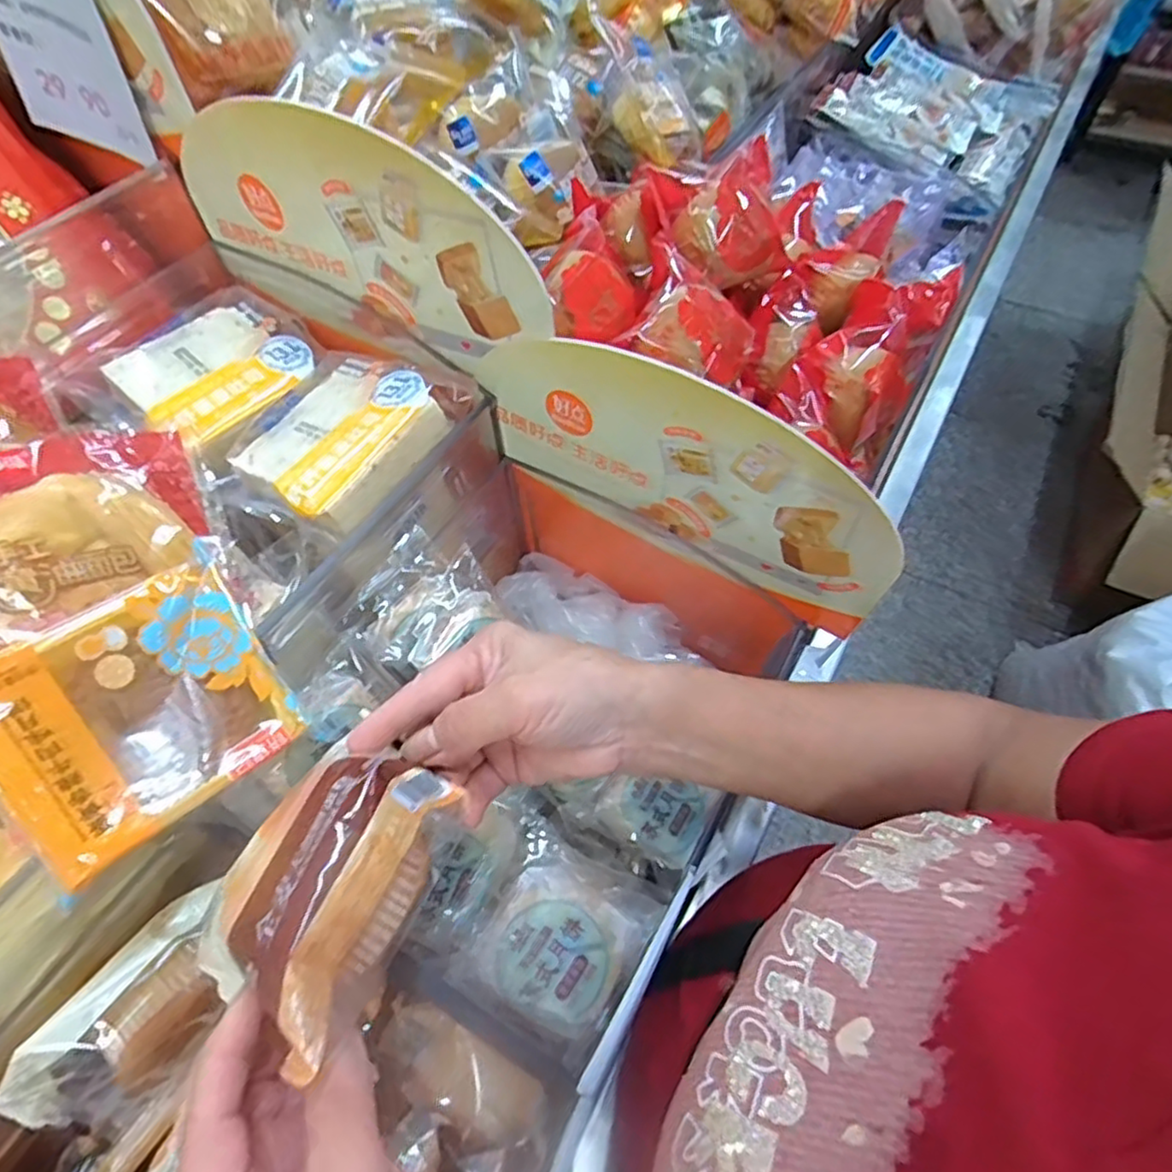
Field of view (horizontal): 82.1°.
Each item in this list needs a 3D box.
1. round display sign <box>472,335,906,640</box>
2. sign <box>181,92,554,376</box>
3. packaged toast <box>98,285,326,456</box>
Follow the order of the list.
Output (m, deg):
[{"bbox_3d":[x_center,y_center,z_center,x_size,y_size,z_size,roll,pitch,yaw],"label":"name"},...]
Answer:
[{"bbox_3d":[0.058,-0.070,0.422,0.273,0.155,0.007,24,60,17],"label":"round display sign"},{"bbox_3d":[-0.146,-0.219,0.411,0.281,0.126,0.005,25,61,18],"label":"sign"},{"bbox_3d":[-0.249,-0.152,0.459,0.111,0.030,0.135,25,61,18],"label":"packaged toast"}]

